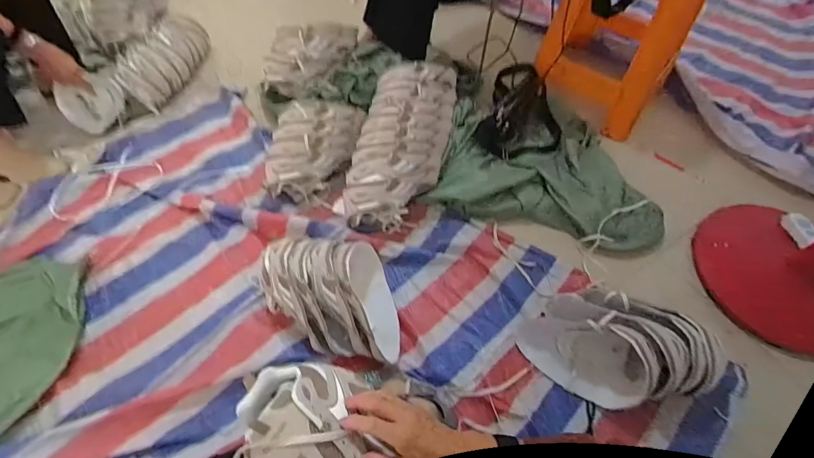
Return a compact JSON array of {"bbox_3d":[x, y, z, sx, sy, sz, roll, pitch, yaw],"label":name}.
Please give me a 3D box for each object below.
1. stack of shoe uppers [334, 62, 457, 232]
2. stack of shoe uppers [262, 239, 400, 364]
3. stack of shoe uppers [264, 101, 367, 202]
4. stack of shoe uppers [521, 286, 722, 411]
[{"bbox_3d":[-0.008,-0.250,1.096,0.238,0.144,0.559,13,59,6],"label":"stack of shoe uppers"},{"bbox_3d":[-0.165,0.149,0.858,0.276,0.146,0.263,-7,58,-6],"label":"stack of shoe uppers"},{"bbox_3d":[-0.246,-0.219,1.083,0.224,0.146,0.269,4,58,1],"label":"stack of shoe uppers"},{"bbox_3d":[0.423,0.243,0.811,0.347,0.163,0.186,28,61,15],"label":"stack of shoe uppers"}]

